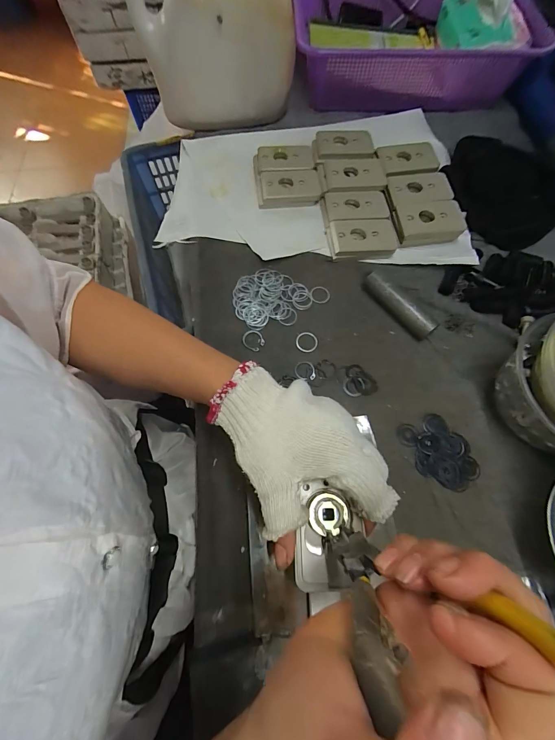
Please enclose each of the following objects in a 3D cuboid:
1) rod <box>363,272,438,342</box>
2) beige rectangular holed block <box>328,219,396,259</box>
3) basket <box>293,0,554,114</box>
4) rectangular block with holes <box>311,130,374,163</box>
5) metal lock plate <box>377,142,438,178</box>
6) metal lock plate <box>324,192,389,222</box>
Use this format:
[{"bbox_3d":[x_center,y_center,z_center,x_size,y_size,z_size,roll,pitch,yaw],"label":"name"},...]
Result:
[{"bbox_3d":[0.134,-0.071,0.361,0.017,0.025,0.092,-42,73,-16],"label":"rod"},{"bbox_3d":[0.104,-0.163,0.406,0.080,0.019,0.050,-4,67,-1],"label":"beige rectangular holed block"},{"bbox_3d":[0.188,-0.538,0.499,0.313,0.102,0.274,-6,67,-3],"label":"basket"},{"bbox_3d":[0.092,-0.313,0.450,0.081,0.015,0.052,4,67,2],"label":"rectangular block with holes"},{"bbox_3d":[0.180,-0.289,0.443,0.078,0.007,0.056,-9,67,-4],"label":"metal lock plate"},{"bbox_3d":[0.104,-0.214,0.421,0.077,0.006,0.049,-4,67,-2],"label":"metal lock plate"}]

